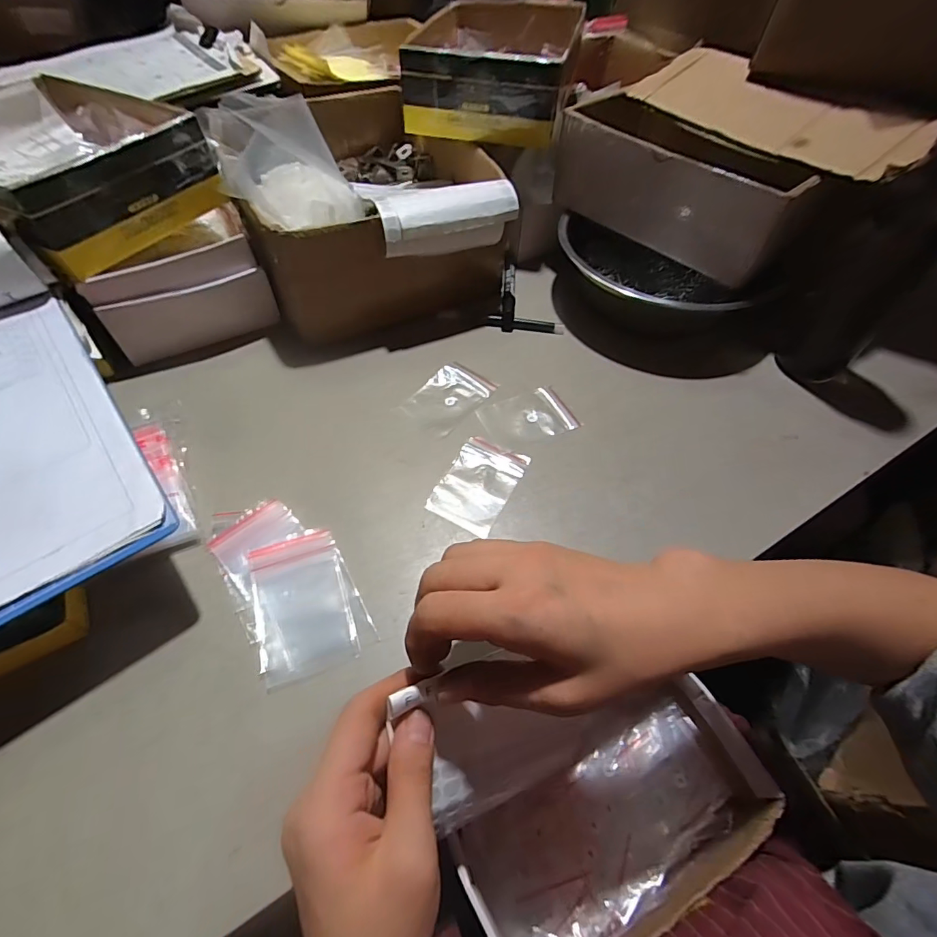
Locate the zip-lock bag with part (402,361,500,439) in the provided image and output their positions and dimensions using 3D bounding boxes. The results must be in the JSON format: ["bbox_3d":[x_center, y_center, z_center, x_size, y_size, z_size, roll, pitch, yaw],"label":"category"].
[{"bbox_3d":[-0.018,-0.071,0.452,0.057,0.009,0.087,34,60,20],"label":"zip-lock bag with part"}]

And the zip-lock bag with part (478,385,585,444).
[{"bbox_3d":[0.056,-0.050,0.438,0.083,0.005,0.057,-18,57,-14],"label":"zip-lock bag with part"}]

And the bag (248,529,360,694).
[{"bbox_3d":[-0.119,0.094,0.324,0.061,0.004,0.104,-14,56,-15],"label":"bag"}]

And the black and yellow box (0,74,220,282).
[{"bbox_3d":[-0.387,-0.291,0.436,0.253,0.073,0.182,27,58,17],"label":"black and yellow box"}]

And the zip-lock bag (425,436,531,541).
[{"bbox_3d":[0.008,0.012,0.393,0.060,0.005,0.089,25,58,15],"label":"zip-lock bag"}]

